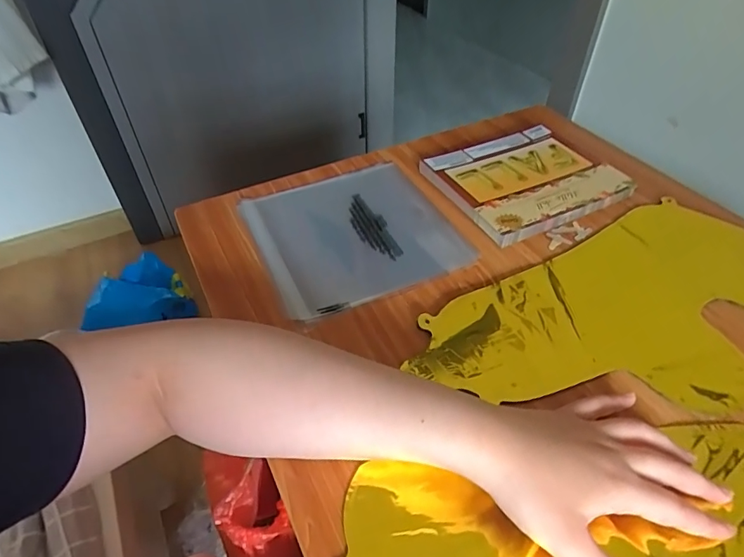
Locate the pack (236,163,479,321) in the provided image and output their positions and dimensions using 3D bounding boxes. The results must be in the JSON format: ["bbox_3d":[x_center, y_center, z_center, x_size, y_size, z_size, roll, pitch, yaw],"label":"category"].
[{"bbox_3d":[-0.022,-0.054,0.507,0.198,0.009,0.200,-20,48,-18],"label":"pack"}]

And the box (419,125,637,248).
[{"bbox_3d":[0.177,-0.116,0.553,0.184,0.025,0.154,-20,48,-18],"label":"box"}]

